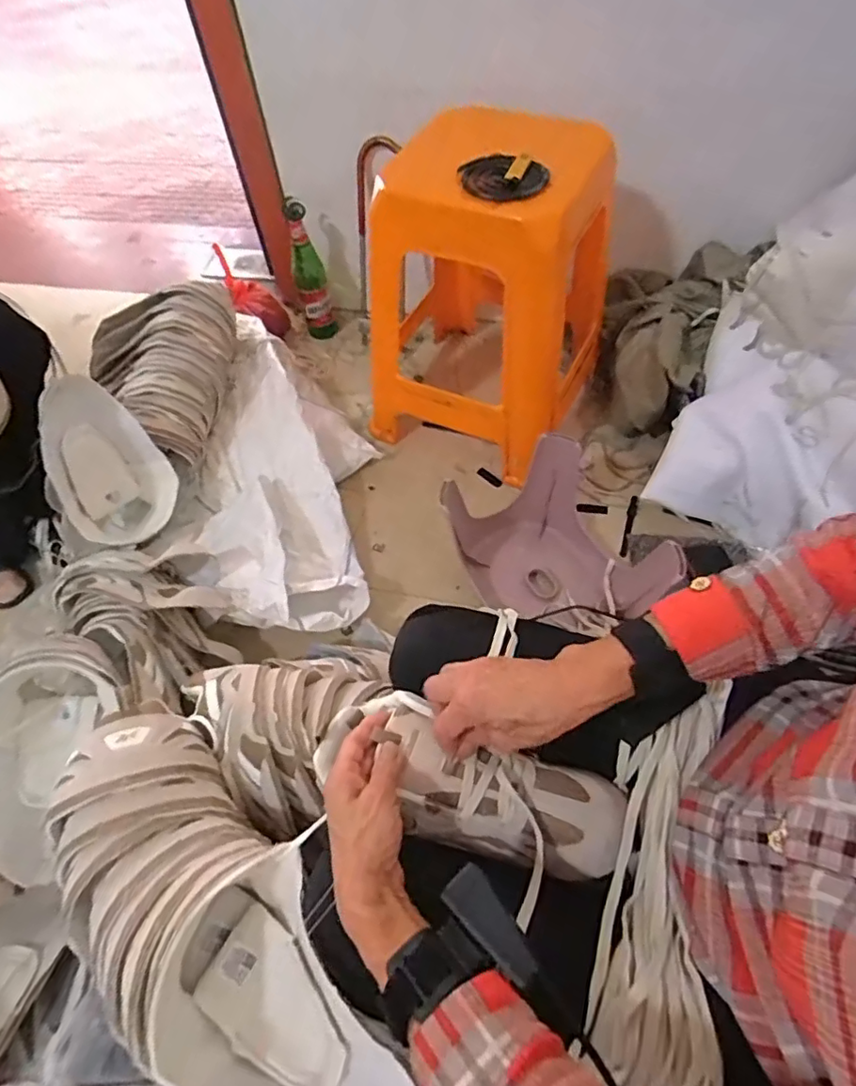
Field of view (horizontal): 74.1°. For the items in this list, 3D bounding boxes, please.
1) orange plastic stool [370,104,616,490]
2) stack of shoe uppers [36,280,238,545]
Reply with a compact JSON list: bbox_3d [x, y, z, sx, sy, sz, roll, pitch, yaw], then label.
[{"bbox_3d":[0.095,-0.395,0.962,0.334,0.474,0.304,29,64,20],"label":"orange plastic stool"},{"bbox_3d":[-0.493,-0.251,0.987,0.197,0.232,0.527,3,58,5],"label":"stack of shoe uppers"}]

